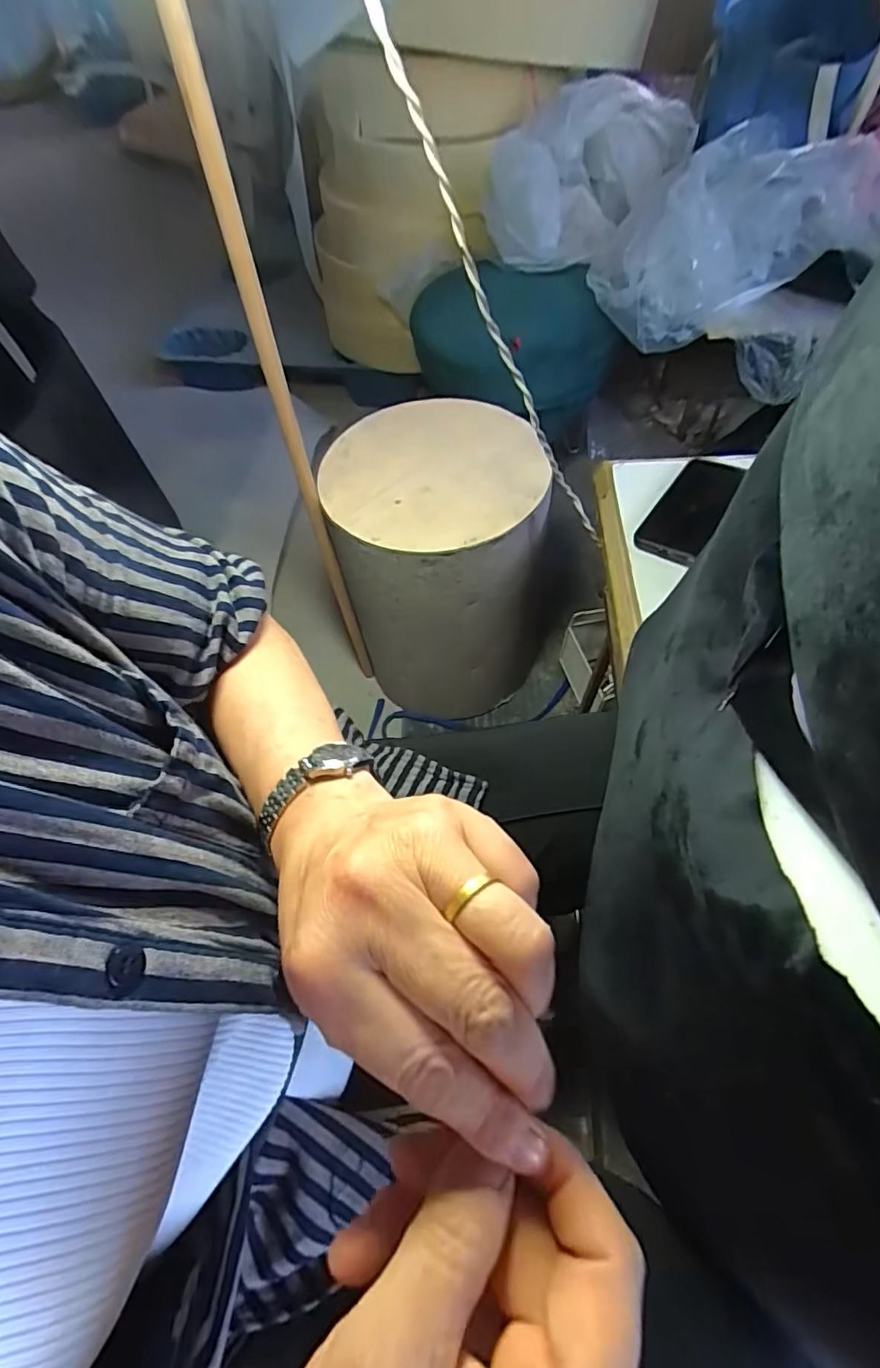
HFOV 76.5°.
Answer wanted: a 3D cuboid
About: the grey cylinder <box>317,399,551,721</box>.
[{"bbox_3d":[0.005,-0.194,0.889,0.285,0.390,0.291,-7,58,0],"label":"grey cylinder"}]

